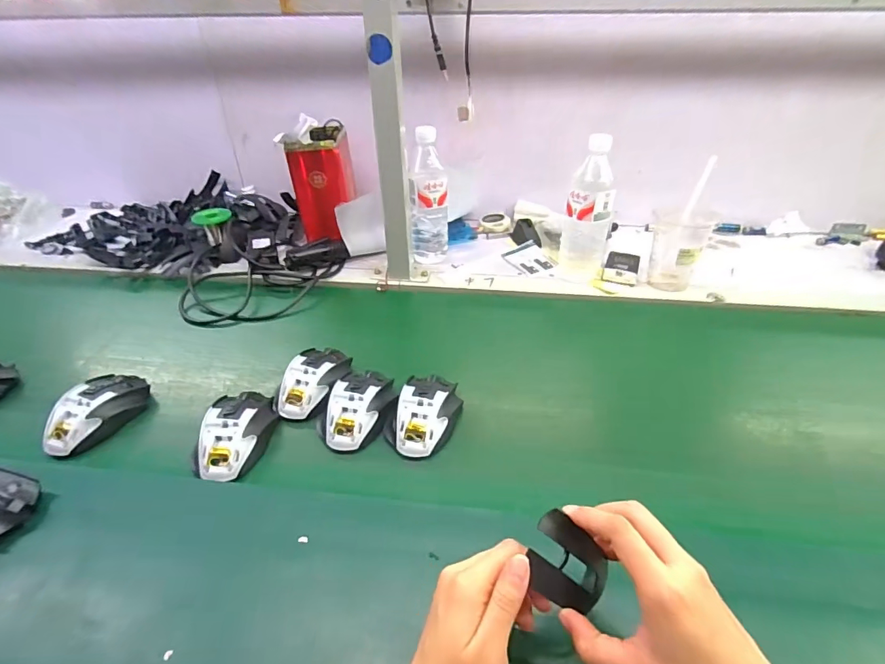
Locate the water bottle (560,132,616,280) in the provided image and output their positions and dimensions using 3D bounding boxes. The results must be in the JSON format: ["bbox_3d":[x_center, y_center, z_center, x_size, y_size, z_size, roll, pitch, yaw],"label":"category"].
[{"bbox_3d":[0.237,-0.191,0.750,0.073,0.220,0.064,12,38,17],"label":"water bottle"}]

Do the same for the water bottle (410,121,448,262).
[{"bbox_3d":[-0.022,-0.222,0.790,0.063,0.217,0.061,-1,36,0],"label":"water bottle"}]

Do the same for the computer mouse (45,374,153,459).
[{"bbox_3d":[-0.403,0.094,0.543,0.058,0.049,0.119,12,38,17],"label":"computer mouse"}]

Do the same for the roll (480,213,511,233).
[{"bbox_3d":[0.110,-0.224,0.955,0.060,0.017,0.066,-1,41,1],"label":"roll"}]

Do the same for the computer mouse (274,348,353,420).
[{"bbox_3d":[-0.159,0.060,0.573,0.065,0.035,0.109,9,37,13],"label":"computer mouse"}]

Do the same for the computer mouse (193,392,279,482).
[{"bbox_3d":[-0.226,0.108,0.512,0.069,0.038,0.113,1,36,2],"label":"computer mouse"}]

